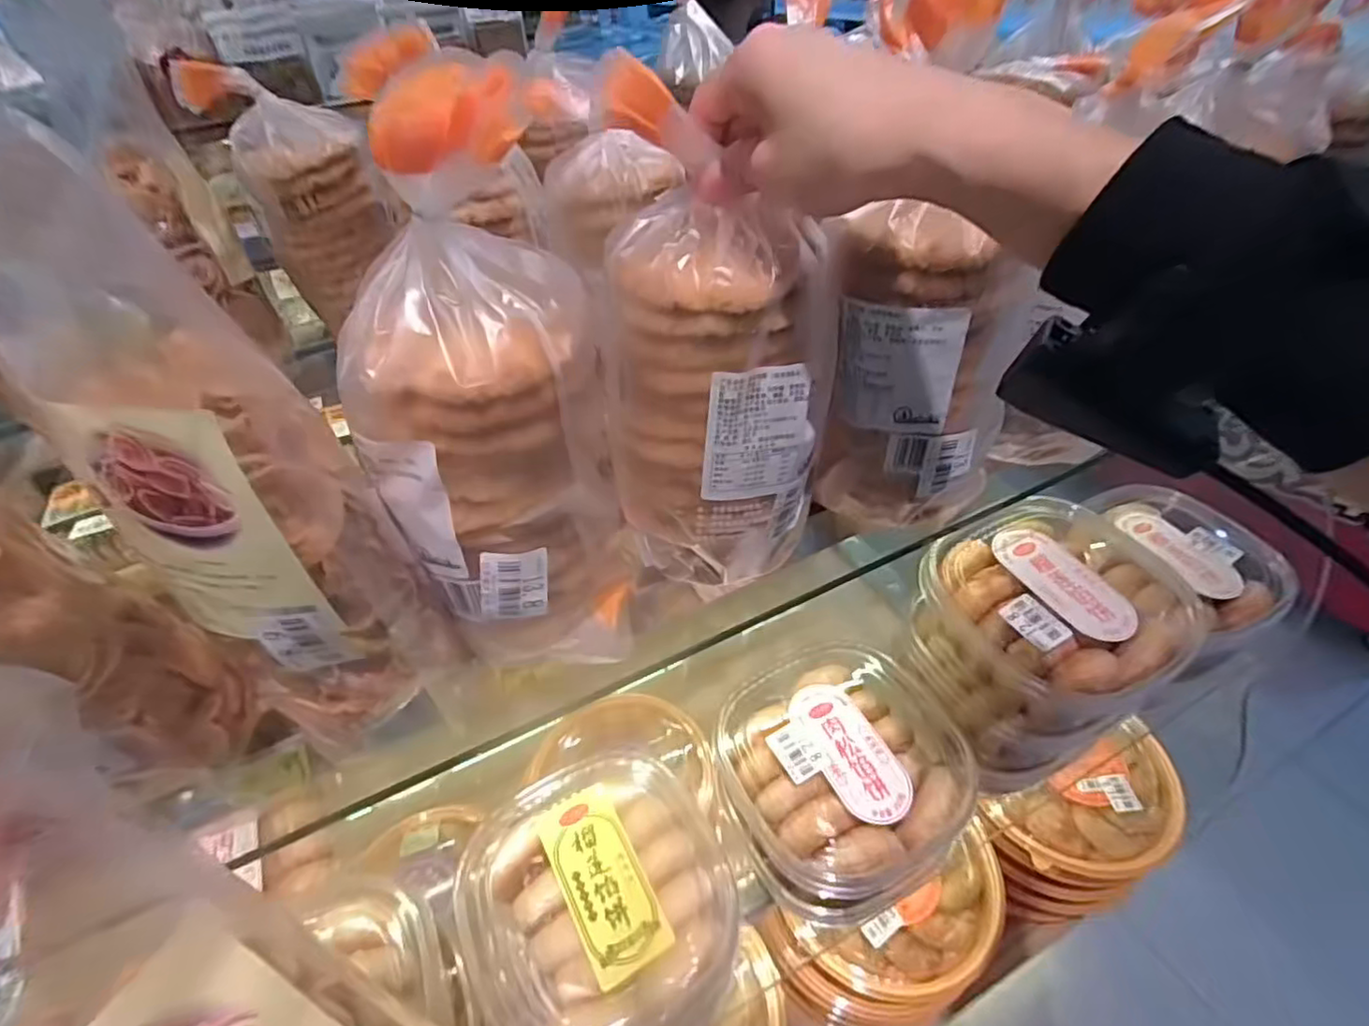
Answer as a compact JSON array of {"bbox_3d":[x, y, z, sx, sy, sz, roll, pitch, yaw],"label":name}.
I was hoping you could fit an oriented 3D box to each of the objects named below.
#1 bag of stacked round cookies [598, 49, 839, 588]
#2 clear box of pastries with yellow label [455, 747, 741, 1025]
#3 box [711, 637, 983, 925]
[{"bbox_3d":[0.011,-0.066,0.311,0.111,0.218,0.084,10,45,15],"label":"bag of stacked round cookies"},{"bbox_3d":[-0.058,0.268,0.430,0.178,0.085,0.166,-17,44,-12],"label":"clear box of pastries with yellow label"},{"bbox_3d":[0.114,0.190,0.481,0.171,0.067,0.167,-17,44,-13],"label":"box"}]

